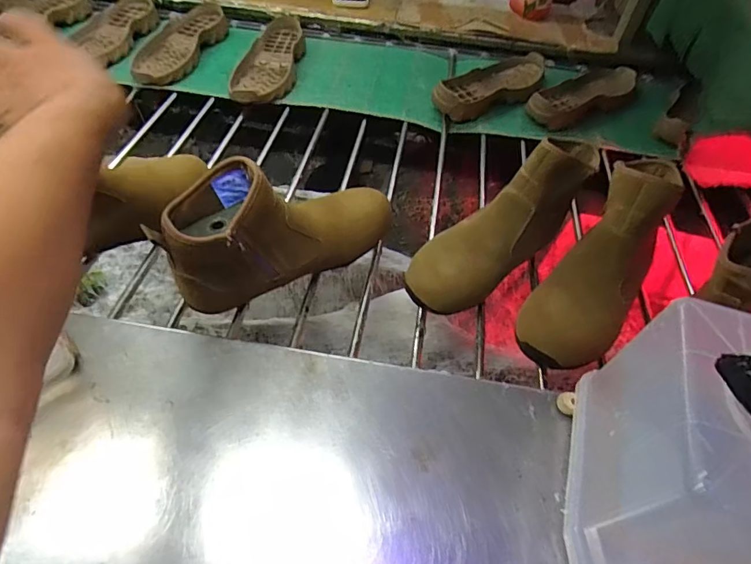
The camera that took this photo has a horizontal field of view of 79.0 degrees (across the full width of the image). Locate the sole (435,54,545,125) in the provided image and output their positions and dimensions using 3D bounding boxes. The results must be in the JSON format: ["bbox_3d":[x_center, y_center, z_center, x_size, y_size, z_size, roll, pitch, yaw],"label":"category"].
[{"bbox_3d":[0.229,-0.371,0.868,0.278,0.043,0.117,-25,59,-24],"label":"sole"}]

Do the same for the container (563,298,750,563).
[{"bbox_3d":[0.223,0.162,0.310,0.126,0.174,0.243,12,51,6],"label":"container"}]

